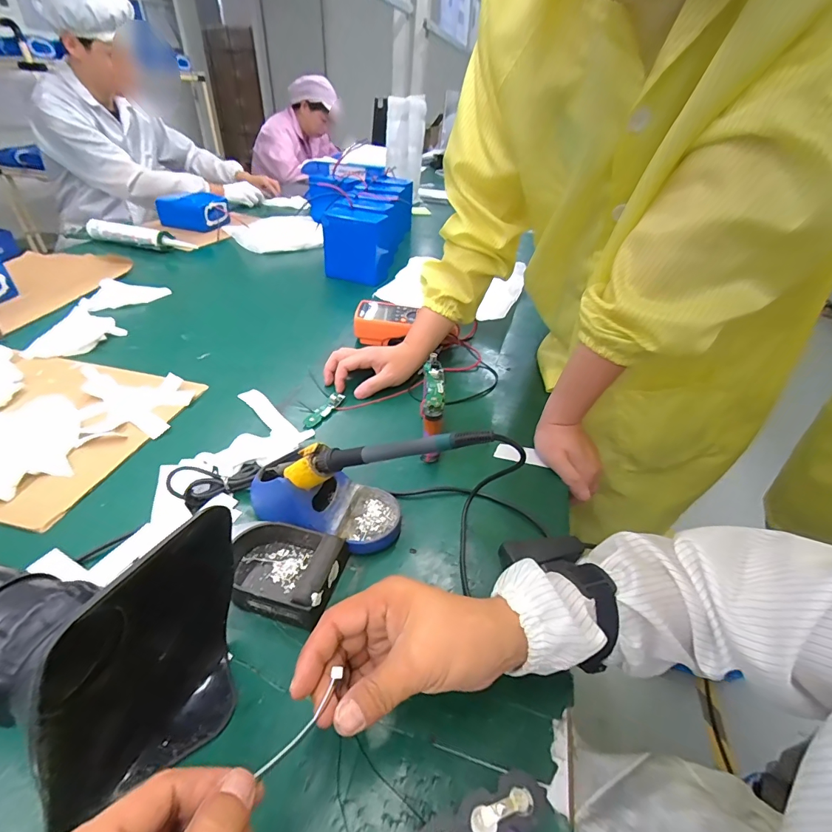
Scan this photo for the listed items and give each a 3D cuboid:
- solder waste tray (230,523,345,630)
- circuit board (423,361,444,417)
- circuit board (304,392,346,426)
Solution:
[{"bbox_3d":[-0.123,0.141,0.381,0.103,0.036,0.079,9,38,11],"label":"solder waste tray"},{"bbox_3d":[0.022,-0.036,0.504,0.022,0.014,0.096,3,37,0],"label":"circuit board"},{"bbox_3d":[-0.129,-0.009,0.585,0.019,0.006,0.076,20,40,21],"label":"circuit board"}]

